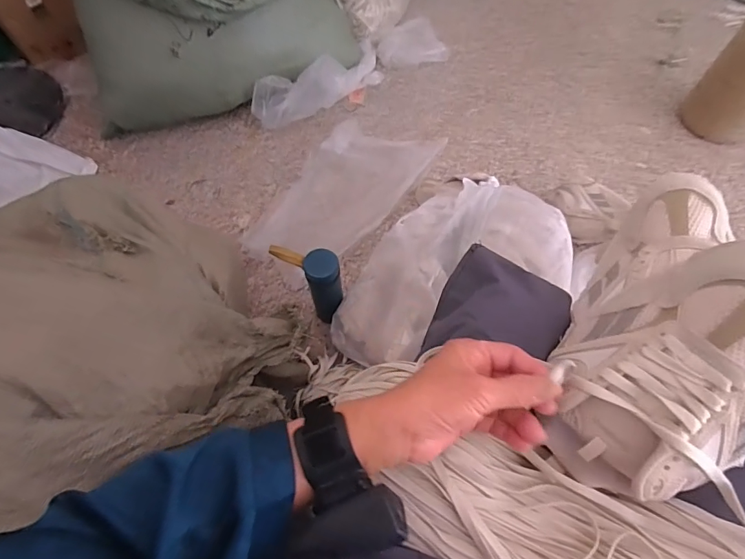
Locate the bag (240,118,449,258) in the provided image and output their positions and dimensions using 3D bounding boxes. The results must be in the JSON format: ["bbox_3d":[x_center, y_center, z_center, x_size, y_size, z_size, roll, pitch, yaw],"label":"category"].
[{"bbox_3d":[-0.062,-0.234,1.061,0.261,0.052,0.541,30,67,15],"label":"bag"}]

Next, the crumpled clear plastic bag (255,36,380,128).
[{"bbox_3d":[-0.143,-0.551,1.159,0.402,0.163,0.109,-39,69,-17],"label":"crumpled clear plastic bag"}]

